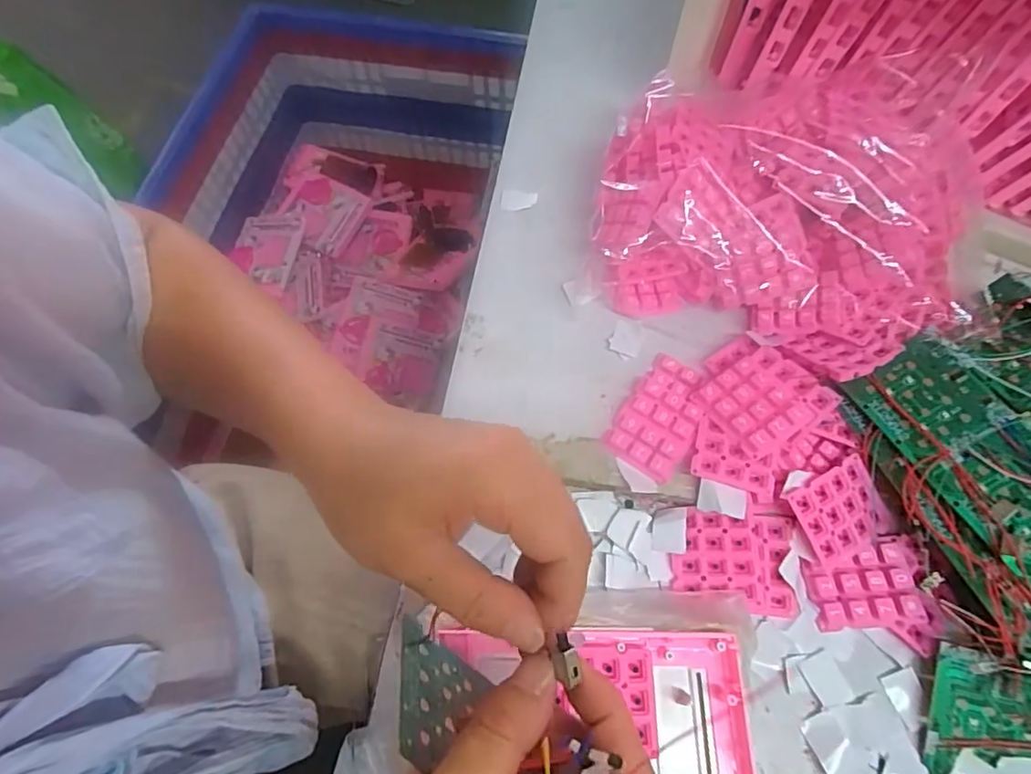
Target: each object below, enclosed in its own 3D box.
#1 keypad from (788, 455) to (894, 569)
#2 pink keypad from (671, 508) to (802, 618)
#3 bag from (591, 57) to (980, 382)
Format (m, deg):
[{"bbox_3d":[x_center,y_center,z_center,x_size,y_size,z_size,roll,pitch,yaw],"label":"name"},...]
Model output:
[{"bbox_3d":[0.204,0.077,0.343,0.056,0.009,0.051,-25,86,-13],"label":"keypad"},{"bbox_3d":[0.136,0.106,0.337,0.072,0.016,0.058,7,67,3],"label":"pink keypad"},{"bbox_3d":[0.187,-0.127,0.397,0.248,0.083,0.217,17,68,7],"label":"bag"}]

